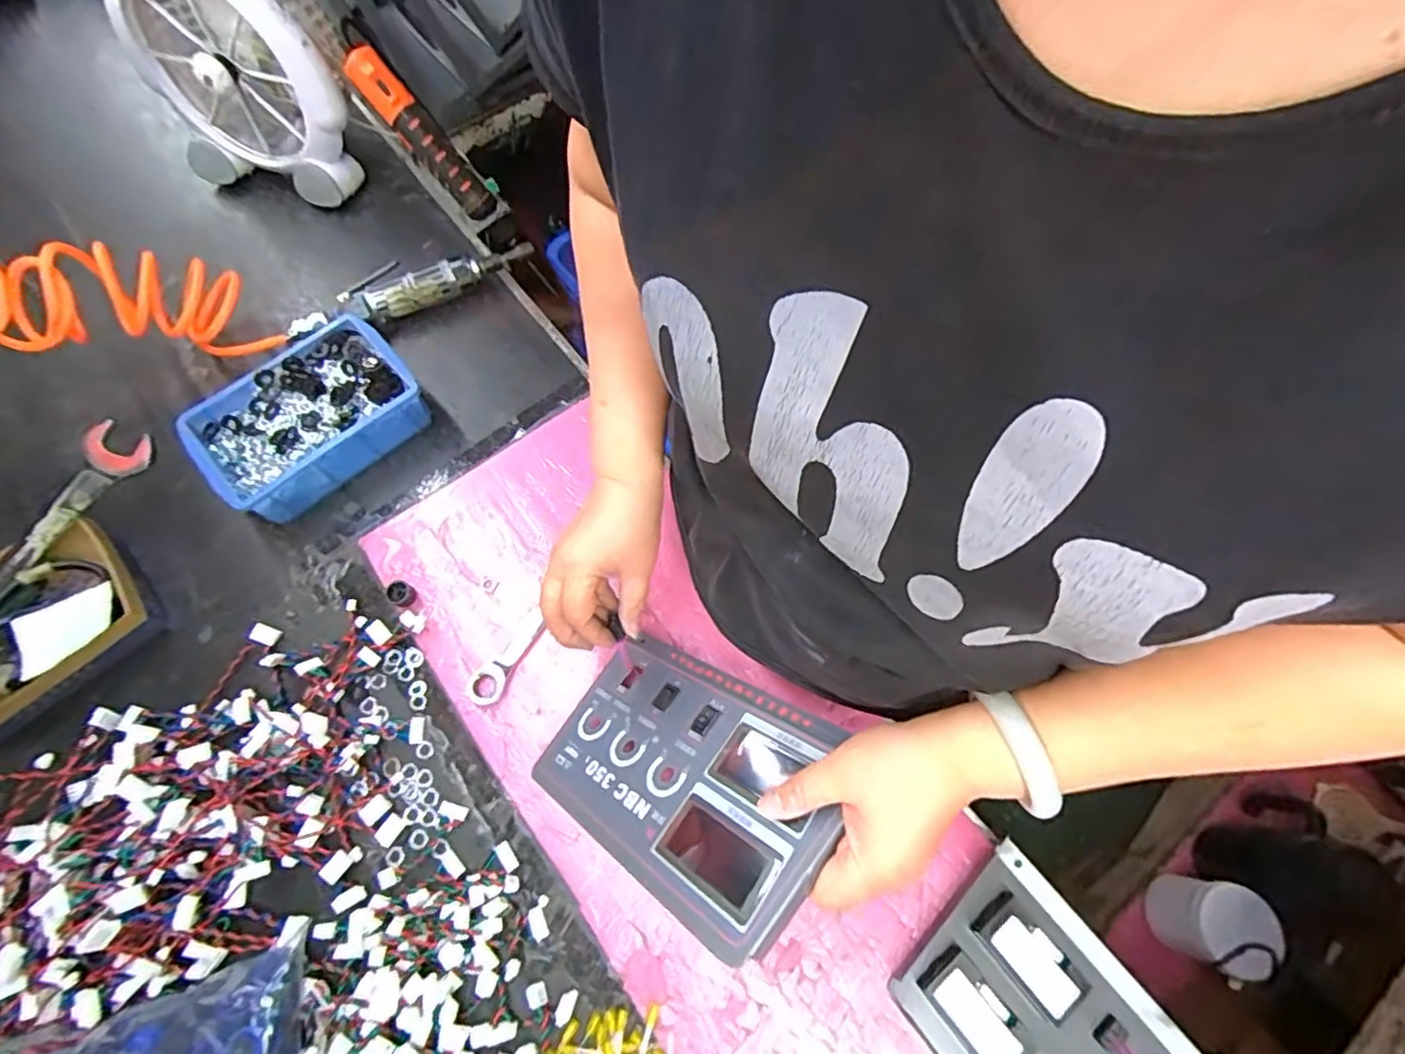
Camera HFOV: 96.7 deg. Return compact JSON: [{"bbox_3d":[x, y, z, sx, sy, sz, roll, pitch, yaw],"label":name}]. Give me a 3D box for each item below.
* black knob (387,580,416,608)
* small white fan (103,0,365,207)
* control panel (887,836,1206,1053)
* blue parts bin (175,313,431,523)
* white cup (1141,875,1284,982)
[{"bbox_3d":[-0.273,0.060,0.563,0.024,0.014,0.021,30,69,12],"label":"black knob"},{"bbox_3d":[-0.505,-0.526,0.681,0.222,0.283,0.141,20,67,8],"label":"small white fan"},{"bbox_3d":[0.267,0.378,0.429,0.147,0.028,0.260,-38,71,-15],"label":"control panel"},{"bbox_3d":[-0.390,-0.110,0.621,0.143,0.057,0.200,42,72,17],"label":"blue parts bin"},{"bbox_3d":[0.631,0.494,0.778,0.099,0.090,0.099,11,66,4],"label":"white cup"}]

